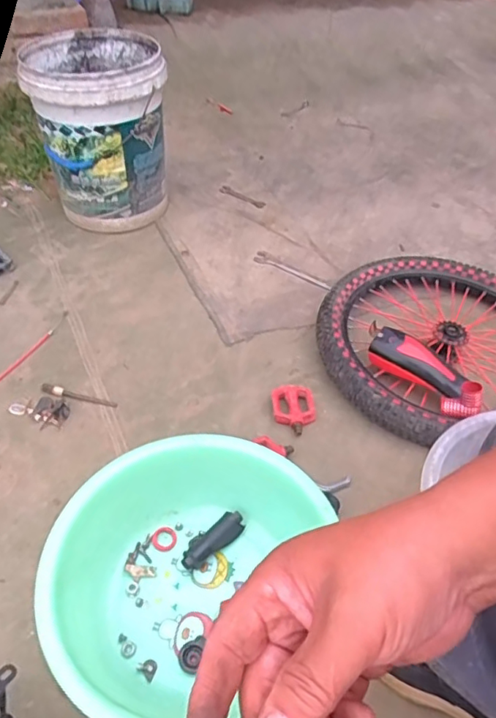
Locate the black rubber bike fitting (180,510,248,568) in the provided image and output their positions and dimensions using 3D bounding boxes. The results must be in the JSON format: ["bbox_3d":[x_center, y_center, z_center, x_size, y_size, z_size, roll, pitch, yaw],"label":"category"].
[{"bbox_3d":[-0.048,0.261,0.774,0.033,0.028,0.101,36,52,27],"label":"black rubber bike fitting"}]

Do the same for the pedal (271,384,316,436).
[{"bbox_3d":[0.079,0.087,0.952,0.069,0.027,0.106,0,45,-5],"label":"pedal"}]

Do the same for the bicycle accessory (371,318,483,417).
[{"bbox_3d":[0.310,0.014,0.961,0.069,0.062,0.231,-28,53,-26],"label":"bicycle accessory"}]

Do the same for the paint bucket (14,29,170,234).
[{"bbox_3d":[-0.351,-0.533,1.310,0.293,0.374,0.301,-7,46,-12],"label":"paint bucket"}]

